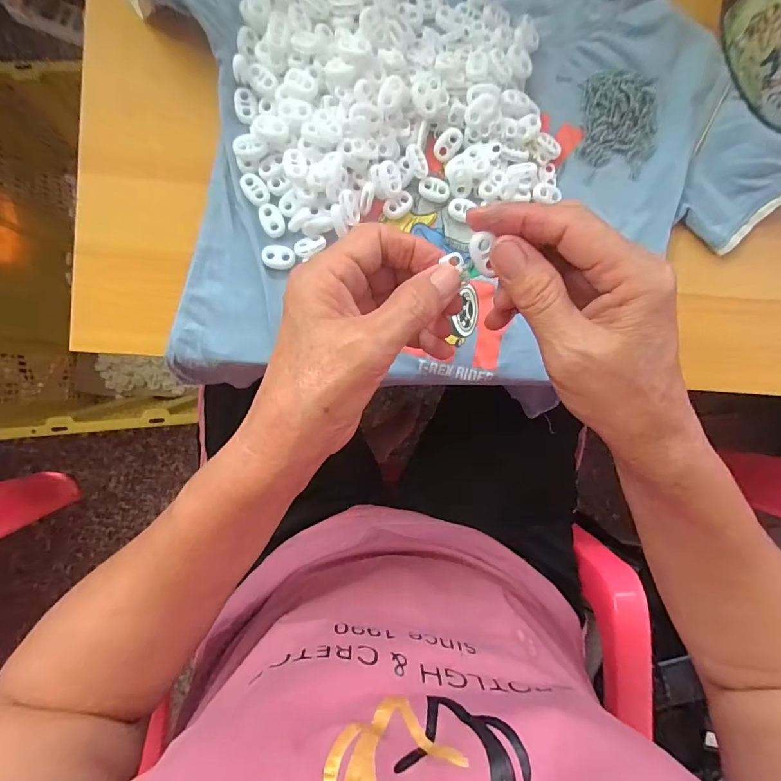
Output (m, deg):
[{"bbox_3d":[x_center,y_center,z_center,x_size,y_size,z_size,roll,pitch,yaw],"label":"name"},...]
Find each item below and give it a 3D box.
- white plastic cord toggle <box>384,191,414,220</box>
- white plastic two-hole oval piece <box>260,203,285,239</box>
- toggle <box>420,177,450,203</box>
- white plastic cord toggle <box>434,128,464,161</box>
[{"bbox_3d":[0.007,-0.130,0.302,0.023,0.006,0.014,-32,94,-4],"label":"white plastic cord toggle"},{"bbox_3d":[-0.081,-0.117,0.295,0.015,0.004,0.024,-27,94,-4],"label":"white plastic two-hole oval piece"},{"bbox_3d":[0.031,-0.143,0.306,0.022,0.005,0.015,13,90,-6],"label":"toggle"},{"bbox_3d":[0.041,-0.173,0.302,0.015,0.009,0.021,42,87,-5],"label":"white plastic cord toggle"}]

